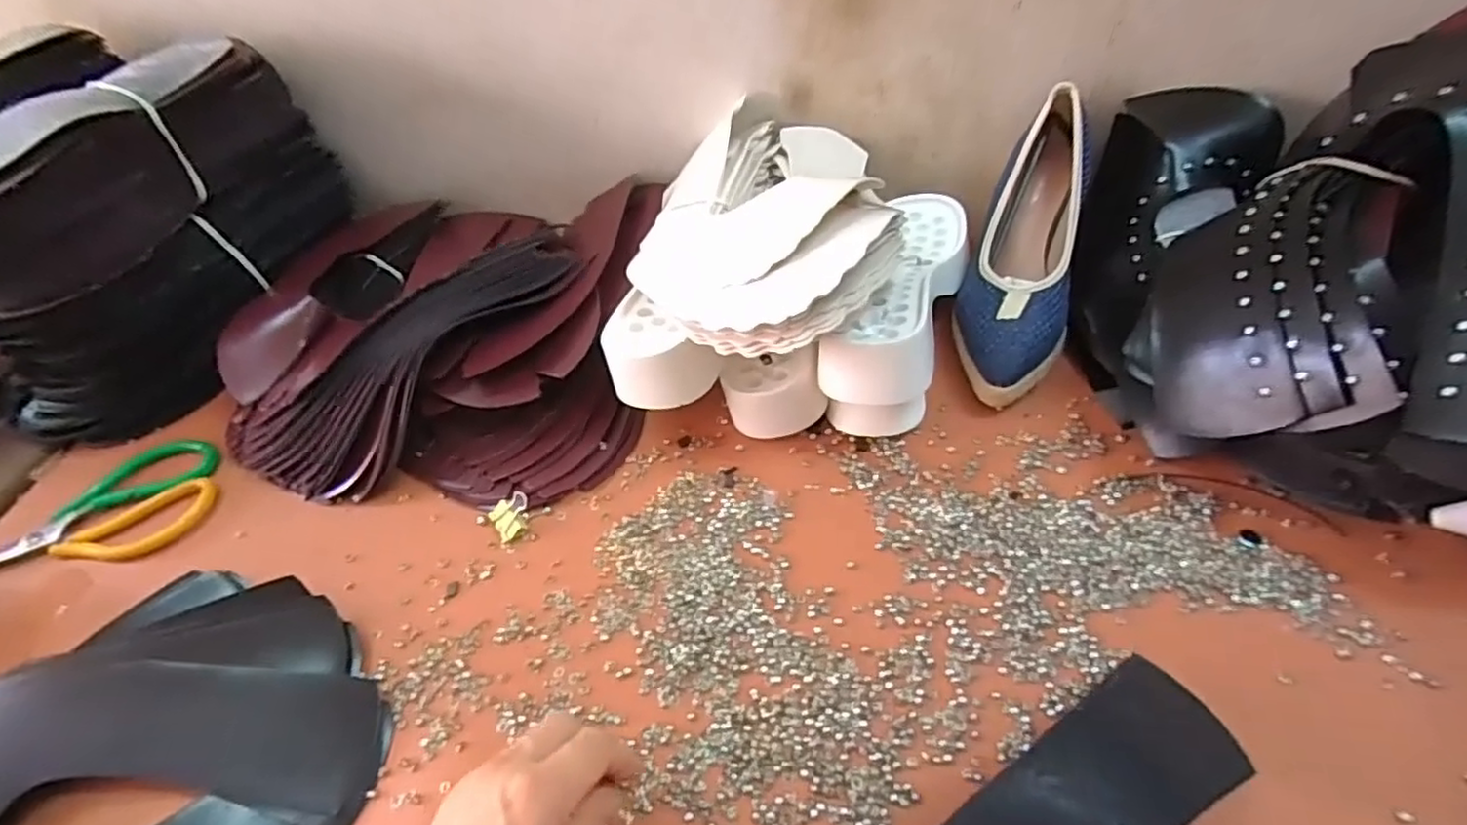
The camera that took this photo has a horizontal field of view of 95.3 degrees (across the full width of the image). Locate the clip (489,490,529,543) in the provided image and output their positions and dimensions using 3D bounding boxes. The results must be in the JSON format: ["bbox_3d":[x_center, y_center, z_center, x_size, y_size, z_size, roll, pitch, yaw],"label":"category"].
[{"bbox_3d":[-0.154,0.070,0.462,0.028,0.020,0.025,-30,52,-16],"label":"clip"}]

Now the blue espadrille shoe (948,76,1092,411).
[{"bbox_3d":[0.223,-0.122,0.506,0.078,0.067,0.239,15,75,16],"label":"blue espadrille shoe"}]

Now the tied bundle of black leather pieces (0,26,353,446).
[{"bbox_3d":[-0.520,-0.162,0.576,0.181,0.225,0.313,8,52,14],"label":"tied bundle of black leather pieces"}]

